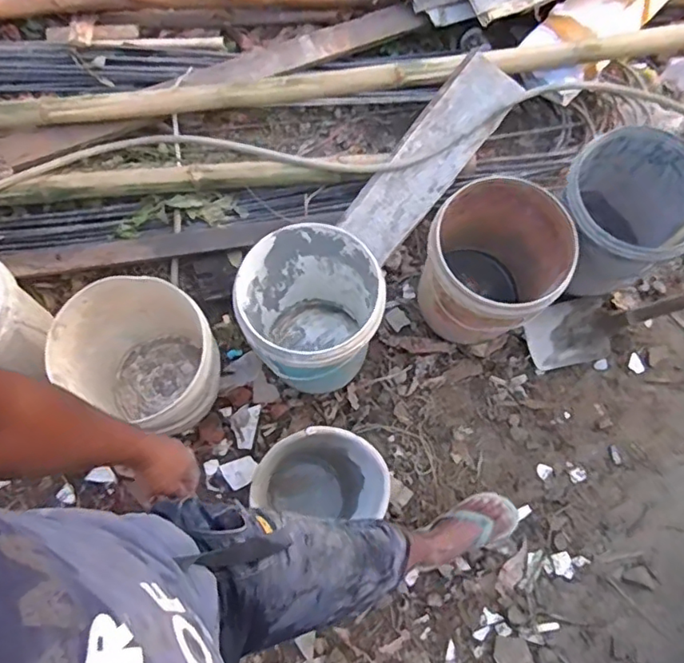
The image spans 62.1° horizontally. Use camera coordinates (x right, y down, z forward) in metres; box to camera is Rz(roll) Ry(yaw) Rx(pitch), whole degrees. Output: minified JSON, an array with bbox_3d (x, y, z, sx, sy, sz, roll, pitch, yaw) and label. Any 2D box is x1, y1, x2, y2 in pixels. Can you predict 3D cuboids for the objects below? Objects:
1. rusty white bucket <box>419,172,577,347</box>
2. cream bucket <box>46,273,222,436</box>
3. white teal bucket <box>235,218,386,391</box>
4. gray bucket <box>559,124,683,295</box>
[{"bbox_3d":[0.345,-0.147,1.363,0.284,0.336,0.329,21,74,7],"label":"rusty white bucket"},{"bbox_3d":[-0.409,0.057,1.303,0.300,0.348,0.275,0,73,1],"label":"cream bucket"},{"bbox_3d":[-0.063,-0.041,1.323,0.289,0.352,0.306,0,73,1],"label":"white teal bucket"},{"bbox_3d":[0.658,-0.274,1.384,0.324,0.359,0.298,0,73,1],"label":"gray bucket"}]

